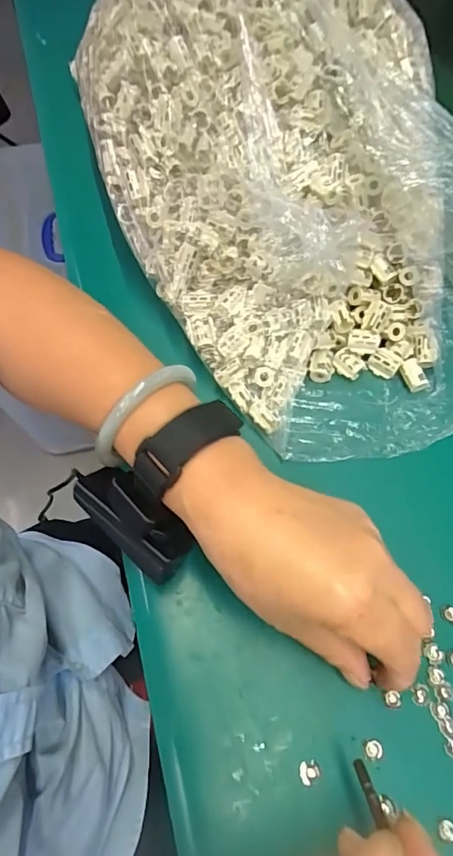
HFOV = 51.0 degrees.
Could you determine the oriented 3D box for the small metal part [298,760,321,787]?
[{"bbox_3d":[0.041,0.169,0.233,0.011,0.004,0.010,0,60,0],"label":"small metal part"}]

